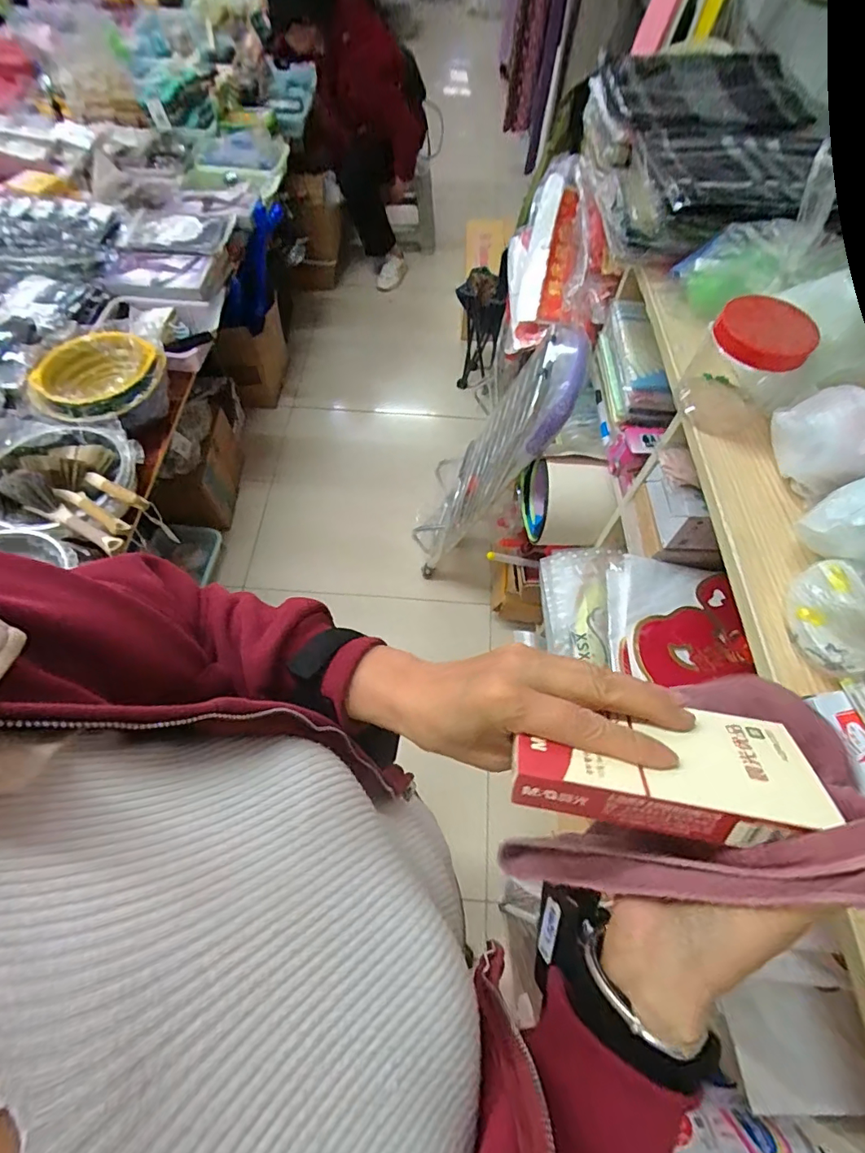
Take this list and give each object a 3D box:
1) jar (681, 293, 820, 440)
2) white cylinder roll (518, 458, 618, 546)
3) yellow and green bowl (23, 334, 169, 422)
[{"bbox_3d":[0.369,-0.252,0.582,0.103,0.124,0.103,25,65,12],"label":"jar"},{"bbox_3d":[0.275,-0.154,1.014,0.163,0.158,0.157,5,63,2],"label":"white cylinder roll"},{"bbox_3d":[-0.811,-0.482,1.194,0.297,0.109,0.290,0,63,-1],"label":"yellow and green bowl"}]

